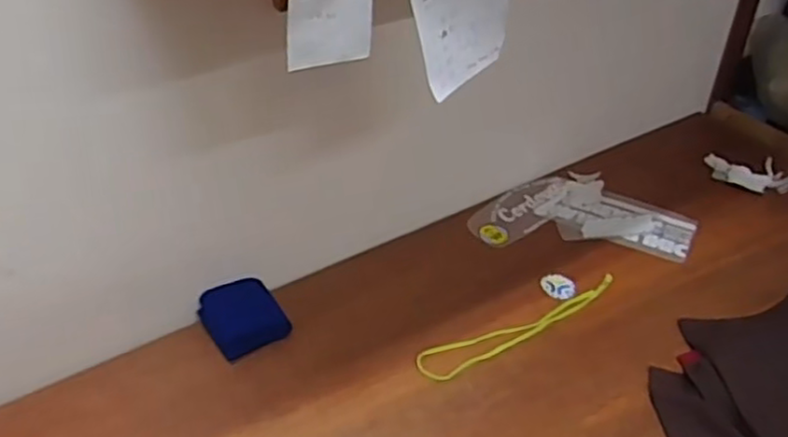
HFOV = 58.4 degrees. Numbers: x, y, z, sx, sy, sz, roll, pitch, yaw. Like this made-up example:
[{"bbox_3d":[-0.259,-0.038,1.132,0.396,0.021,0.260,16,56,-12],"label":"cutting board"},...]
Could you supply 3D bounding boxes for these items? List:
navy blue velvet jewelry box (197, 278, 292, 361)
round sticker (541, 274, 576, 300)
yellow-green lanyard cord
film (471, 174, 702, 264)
[{"bbox_3d":[-0.229,0.146,1.076,0.113,0.035,0.120,-23,46,-27],"label":"navy blue velvet jewelry box"},{"bbox_3d":[0.271,0.112,1.169,0.049,0.006,0.056,-20,45,-9],"label":"round sticker"},{"bbox_3d":[0.205,0.165,1.091,0.368,0.011,0.057,-18,43,-22],"label":"yellow-green lanyard cord"},{"bbox_3d":[0.342,-0.012,1.308,0.387,0.014,0.208,4,40,3],"label":"film"}]

